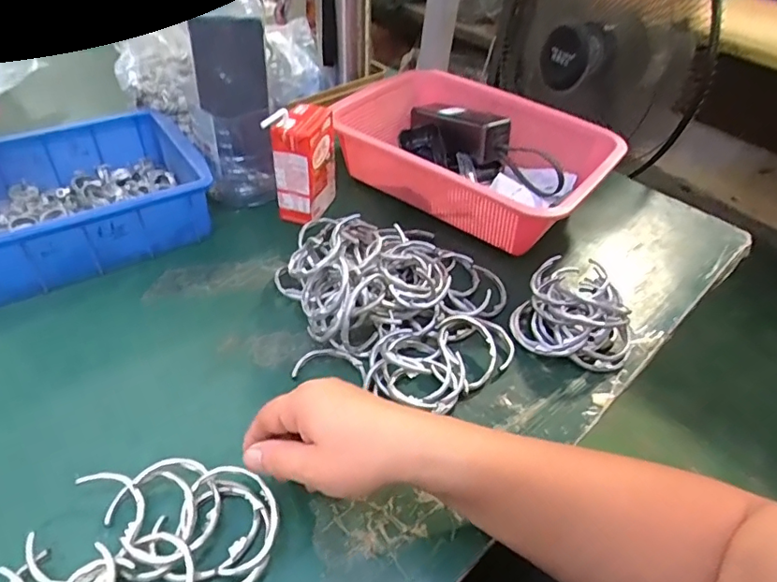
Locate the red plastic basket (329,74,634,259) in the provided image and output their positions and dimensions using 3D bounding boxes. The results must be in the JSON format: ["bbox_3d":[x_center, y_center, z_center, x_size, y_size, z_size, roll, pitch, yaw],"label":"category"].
[{"bbox_3d":[0.097,-0.156,0.607,0.298,0.081,0.234,33,49,26],"label":"red plastic basket"}]

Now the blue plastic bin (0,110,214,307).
[{"bbox_3d":[-0.312,-0.087,0.513,0.232,0.083,0.163,-22,50,-28],"label":"blue plastic bin"}]

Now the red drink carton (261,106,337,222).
[{"bbox_3d":[-0.090,-0.133,0.549,0.044,0.110,0.075,16,43,10],"label":"red drink carton"}]

